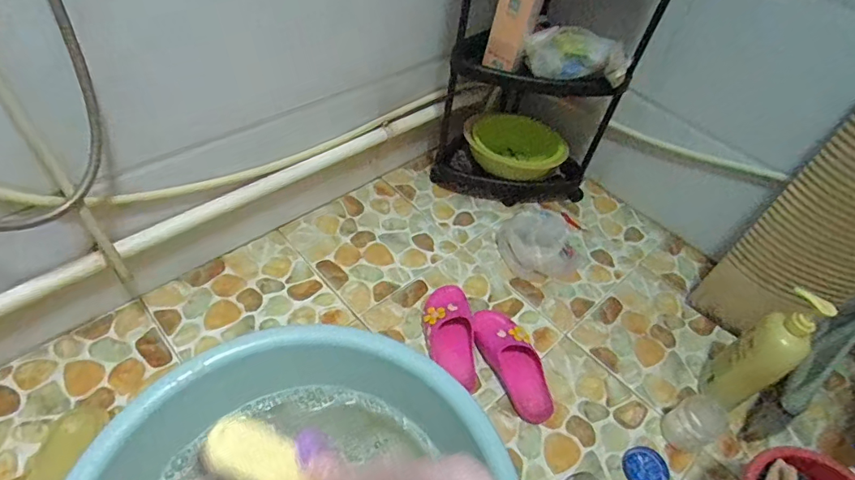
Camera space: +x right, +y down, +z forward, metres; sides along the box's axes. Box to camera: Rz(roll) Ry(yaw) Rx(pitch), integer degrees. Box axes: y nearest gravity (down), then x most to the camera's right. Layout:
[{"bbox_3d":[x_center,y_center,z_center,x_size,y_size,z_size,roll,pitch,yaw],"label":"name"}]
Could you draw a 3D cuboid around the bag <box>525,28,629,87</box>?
[{"bbox_3d":[0.293,-0.362,0.950,0.205,0.089,0.062,18,49,6],"label":"bag"}]

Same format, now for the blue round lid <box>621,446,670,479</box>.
[{"bbox_3d":[0.372,0.389,0.825,0.074,0.016,0.066,-3,49,-8],"label":"blue round lid"}]

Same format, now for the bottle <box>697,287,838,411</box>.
[{"bbox_3d":[0.587,0.206,0.851,0.069,0.298,0.088,-18,55,-23],"label":"bottle"}]

